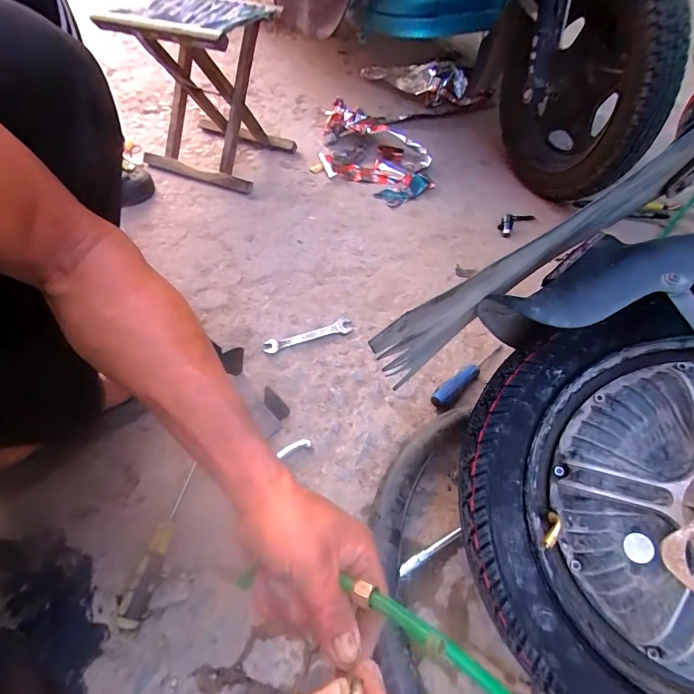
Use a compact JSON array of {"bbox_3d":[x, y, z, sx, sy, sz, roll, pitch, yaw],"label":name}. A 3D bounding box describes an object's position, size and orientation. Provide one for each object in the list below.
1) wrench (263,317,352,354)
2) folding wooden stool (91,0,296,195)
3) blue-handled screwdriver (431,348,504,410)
[{"bbox_3d":[-0.065,-0.018,0.660,0.151,0.011,0.031,-19,55,-16],"label":"wrench"},{"bbox_3d":[-0.313,-0.580,0.894,0.291,0.301,0.244,22,54,14],"label":"folding wooden stool"},{"bbox_3d":[0.196,0.037,0.608,0.170,0.036,0.025,-36,62,-26],"label":"blue-handled screwdriver"}]

